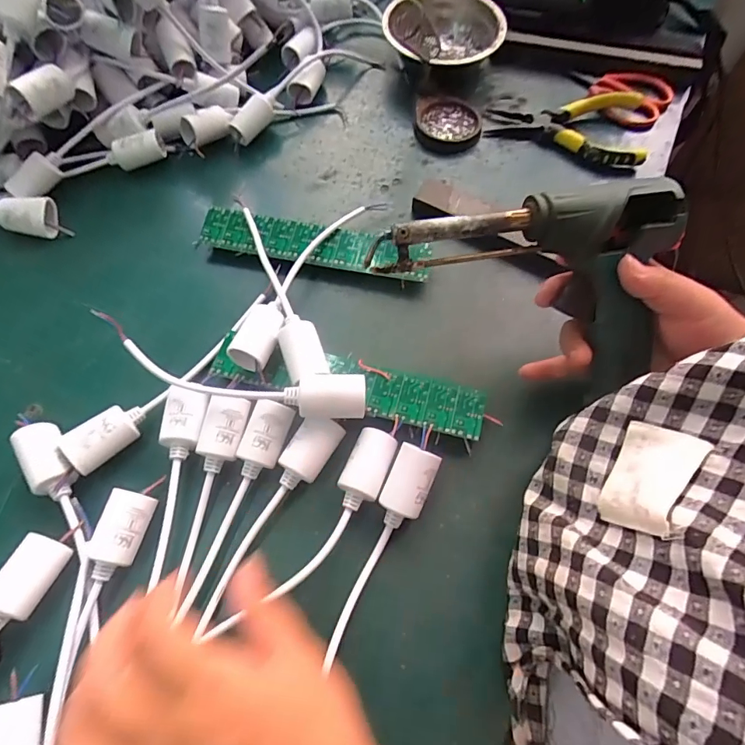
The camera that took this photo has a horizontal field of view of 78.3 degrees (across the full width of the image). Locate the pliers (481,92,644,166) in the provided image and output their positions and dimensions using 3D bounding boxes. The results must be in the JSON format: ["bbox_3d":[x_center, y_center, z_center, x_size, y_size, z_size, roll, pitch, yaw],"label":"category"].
[{"bbox_3d":[0.198,-0.253,0.462,0.149,0.032,0.083,19,66,9],"label":"pliers"}]

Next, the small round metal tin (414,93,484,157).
[{"bbox_3d":[0.076,-0.253,0.470,0.068,0.021,0.067,0,64,0],"label":"small round metal tin"}]

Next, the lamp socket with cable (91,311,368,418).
[{"bbox_3d":[-0.101,0.000,0.320,0.198,0.030,0.037,12,65,6],"label":"lamp socket with cable"}]

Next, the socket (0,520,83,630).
[{"bbox_3d":[-0.236,0.180,0.259,0.029,0.024,0.189,18,66,9],"label":"socket"}]

